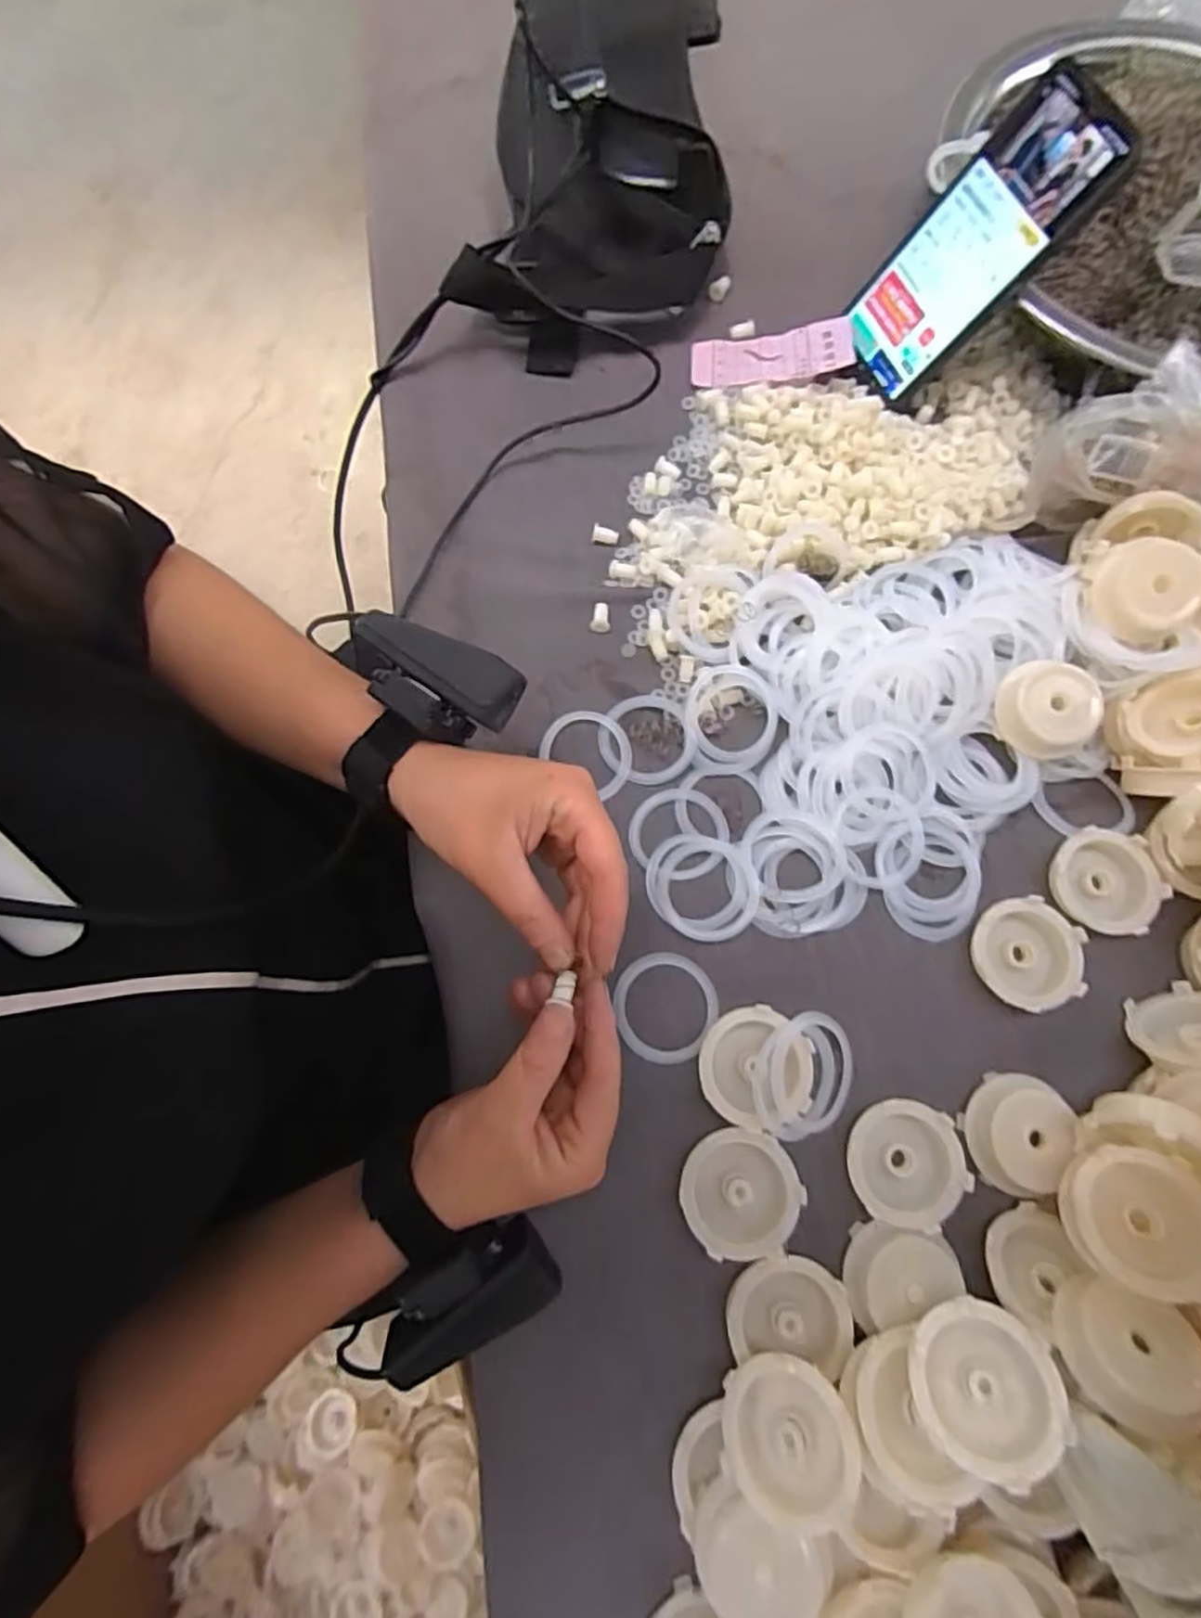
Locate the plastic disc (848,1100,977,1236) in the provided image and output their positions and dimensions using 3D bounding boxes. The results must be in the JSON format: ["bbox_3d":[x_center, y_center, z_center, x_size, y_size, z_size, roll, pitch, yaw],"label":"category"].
[{"bbox_3d":[0.144,0.168,0.332,0.053,0.015,0.054,0,74,-1],"label":"plastic disc"}]

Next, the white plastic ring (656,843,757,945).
[{"bbox_3d":[0.056,0.044,0.370,0.052,0.004,0.052,-3,68,8],"label":"white plastic ring"}]

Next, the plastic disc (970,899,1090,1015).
[{"bbox_3d":[0.219,0.075,0.361,0.055,0.016,0.053,0,74,-1],"label":"plastic disc"}]

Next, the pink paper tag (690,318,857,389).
[{"bbox_3d":[0.113,-0.300,0.464,0.103,0.007,0.039,-1,74,15],"label":"pink paper tag"}]

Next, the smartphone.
[{"bbox_3d":[0.214,-0.324,0.407,0.011,0.146,0.071,-11,71,-41],"label":"smartphone"}]

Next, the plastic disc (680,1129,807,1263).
[{"bbox_3d":[0.065,0.178,0.323,0.053,0.009,0.053,0,74,-1],"label":"plastic disc"}]

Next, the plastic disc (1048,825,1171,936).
[{"bbox_3d":[0.266,0.039,0.370,0.054,0.013,0.053,0,74,-1],"label":"plastic disc"}]

